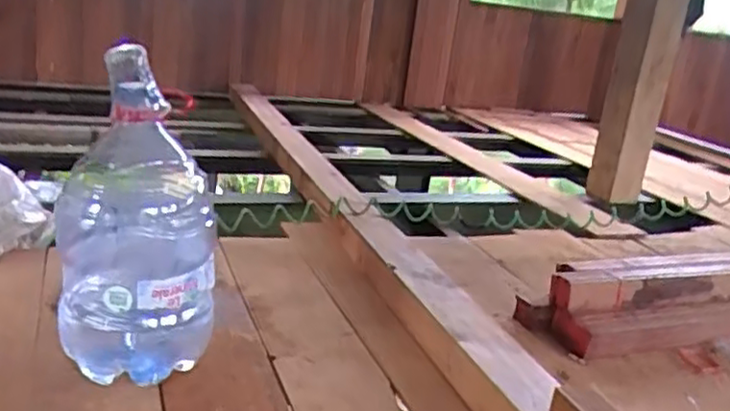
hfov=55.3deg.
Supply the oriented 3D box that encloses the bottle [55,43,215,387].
[{"bbox_3d":[-0.365,0.035,1.108,0.221,0.487,0.191,20,21,35],"label":"bottle"}]

